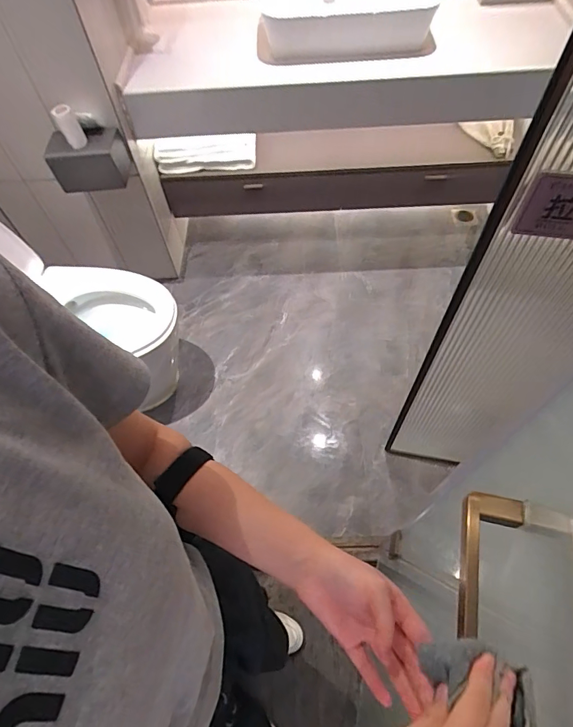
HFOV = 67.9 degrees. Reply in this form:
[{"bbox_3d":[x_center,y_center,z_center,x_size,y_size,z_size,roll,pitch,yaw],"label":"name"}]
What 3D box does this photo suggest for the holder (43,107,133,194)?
[{"bbox_3d":[-0.637,-0.683,1.338,0.223,0.245,0.134,-10,59,-3],"label":"holder"}]

